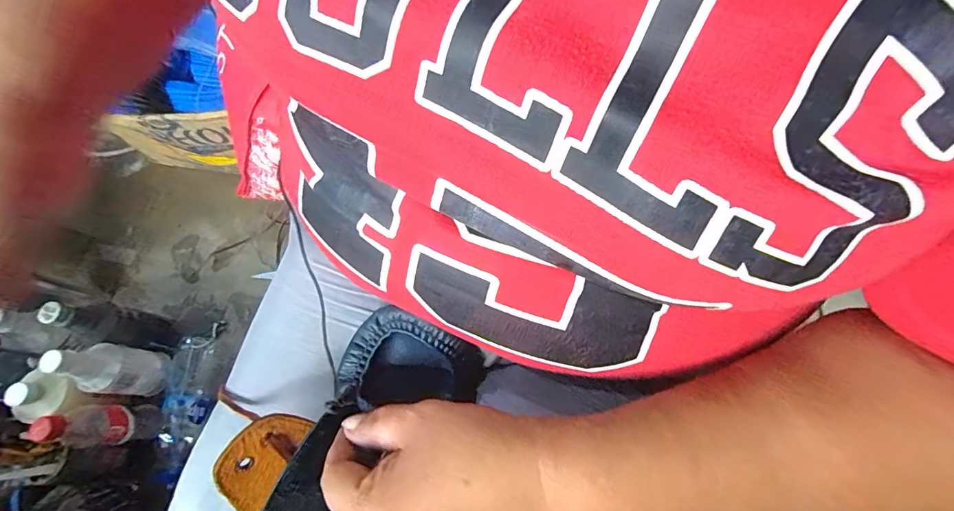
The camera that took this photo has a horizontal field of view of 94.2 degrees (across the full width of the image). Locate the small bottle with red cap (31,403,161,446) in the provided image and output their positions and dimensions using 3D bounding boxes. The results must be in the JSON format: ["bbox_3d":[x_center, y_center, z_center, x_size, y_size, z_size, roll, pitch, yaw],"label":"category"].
[{"bbox_3d":[-0.510,0.230,0.601,0.069,0.153,0.054,1,70,2],"label":"small bottle with red cap"}]

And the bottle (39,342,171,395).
[{"bbox_3d":[-0.519,0.160,0.630,0.056,0.147,0.067,5,70,4],"label":"bottle"}]

